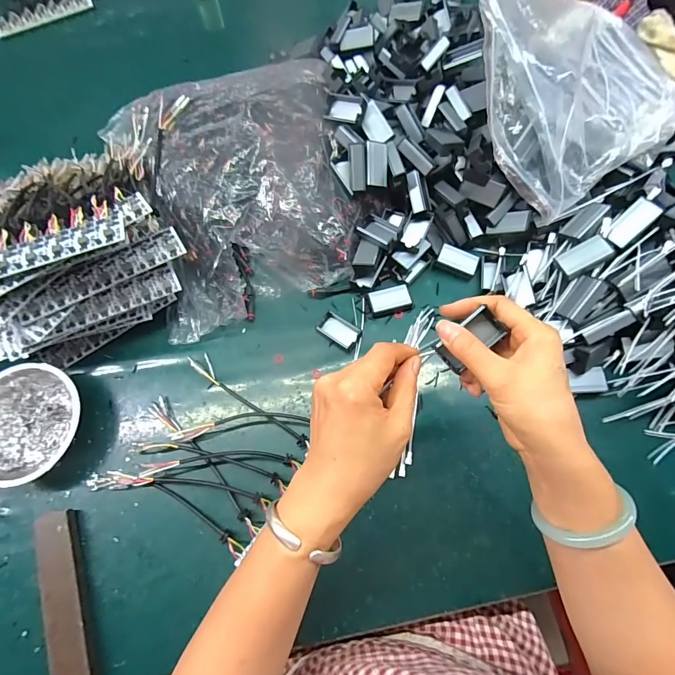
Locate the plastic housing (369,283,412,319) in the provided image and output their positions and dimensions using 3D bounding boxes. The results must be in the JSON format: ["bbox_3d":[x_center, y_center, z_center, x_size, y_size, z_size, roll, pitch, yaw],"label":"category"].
[{"bbox_3d":[0.067,-0.047,0.484,0.053,0.015,0.032,-13,71,-2],"label":"plastic housing"}]

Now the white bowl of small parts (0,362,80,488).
[{"bbox_3d":[-0.355,0.095,0.432,0.117,0.038,0.126,-1,71,2],"label":"white bowl of small parts"}]

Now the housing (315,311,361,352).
[{"bbox_3d":[0.003,-0.008,0.476,0.051,0.014,0.028,30,75,12],"label":"housing"}]

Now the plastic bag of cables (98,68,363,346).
[{"bbox_3d":[-0.128,-0.200,0.504,0.297,0.097,0.343,-18,71,-4],"label":"plastic bag of cables"}]

